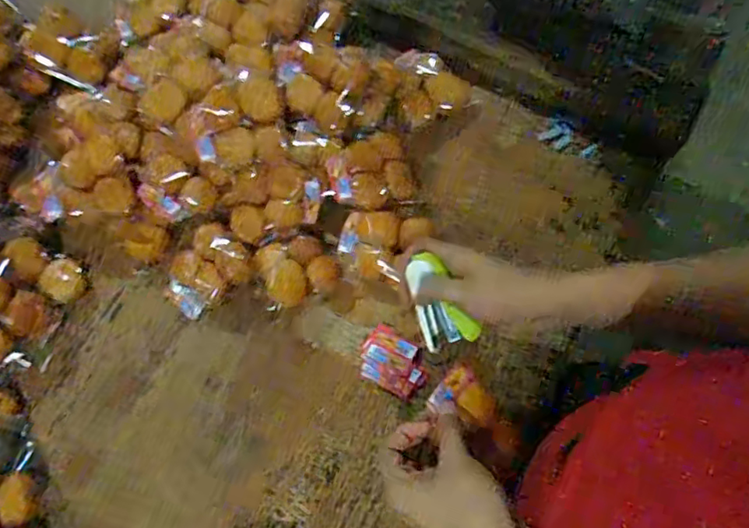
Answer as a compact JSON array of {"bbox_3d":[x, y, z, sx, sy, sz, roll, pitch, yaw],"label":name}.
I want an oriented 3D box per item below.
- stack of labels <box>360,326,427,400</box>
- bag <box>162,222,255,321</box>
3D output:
[{"bbox_3d":[0.022,0.110,0.654,0.076,0.017,0.061,27,74,10],"label":"stack of labels"},{"bbox_3d":[-0.197,0.010,0.678,0.076,0.028,0.102,40,77,13],"label":"bag"}]

